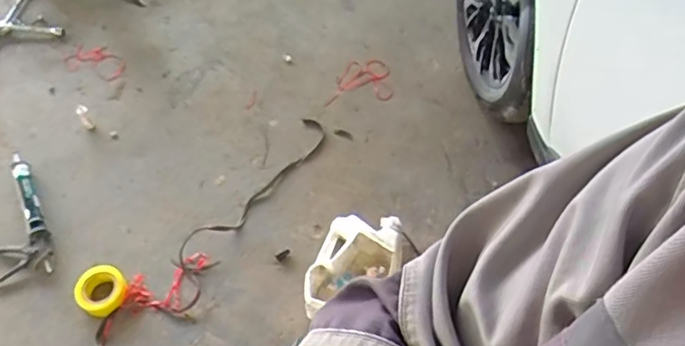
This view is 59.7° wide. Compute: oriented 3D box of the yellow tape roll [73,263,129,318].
[{"bbox_3d":[-0.610,0.295,1.509,0.115,0.050,0.117,0,56,0],"label":"yellow tape roll"}]

